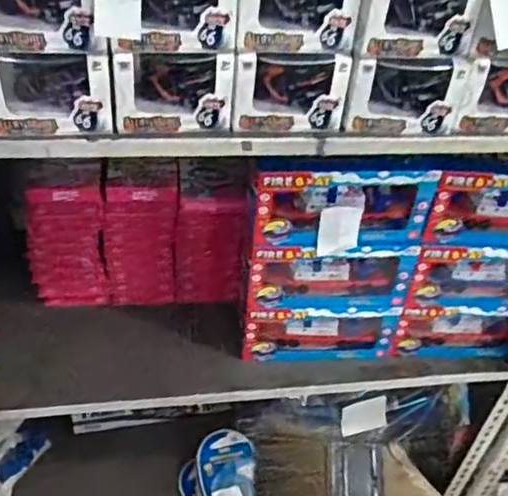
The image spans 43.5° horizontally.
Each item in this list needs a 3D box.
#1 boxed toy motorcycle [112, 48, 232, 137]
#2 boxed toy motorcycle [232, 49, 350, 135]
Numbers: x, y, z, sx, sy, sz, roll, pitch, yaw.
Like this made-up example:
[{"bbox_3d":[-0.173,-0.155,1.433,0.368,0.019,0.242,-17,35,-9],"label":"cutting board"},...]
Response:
[{"bbox_3d":[-0.082,-0.169,0.659,0.118,0.090,0.042,0,41,-8],"label":"boxed toy motorcycle"},{"bbox_3d":[0.037,-0.171,0.681,0.118,0.088,0.038,0,41,-7],"label":"boxed toy motorcycle"}]

